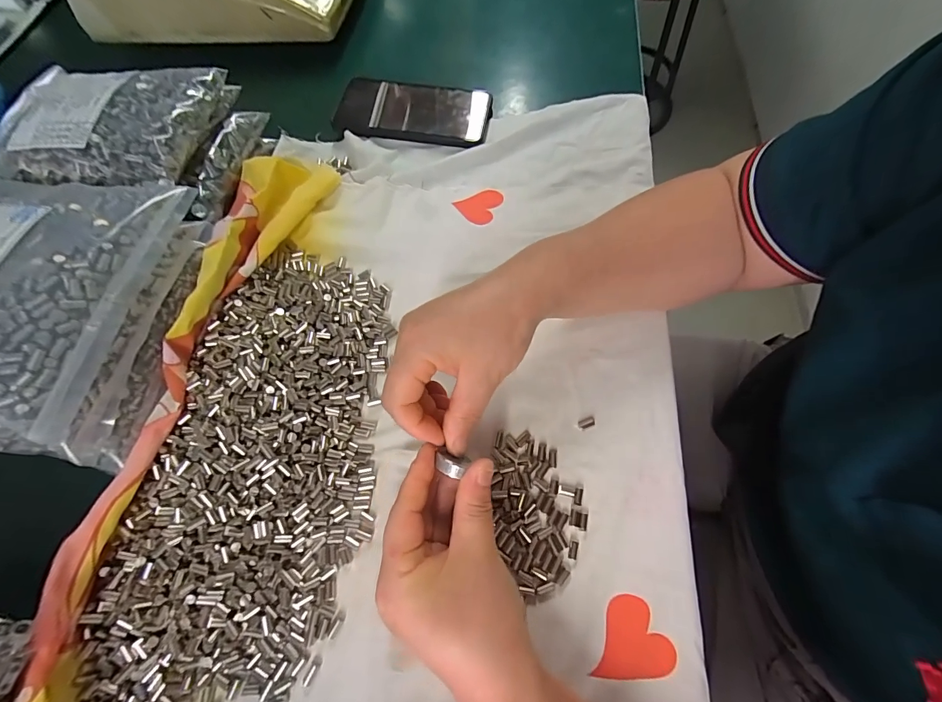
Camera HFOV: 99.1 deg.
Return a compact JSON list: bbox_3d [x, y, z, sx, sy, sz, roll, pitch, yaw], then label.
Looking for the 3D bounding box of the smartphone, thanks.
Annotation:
[{"bbox_3d":[-0.063,-0.258,0.432,0.161,0.014,0.077,9,67,7],"label":"smartphone"}]

